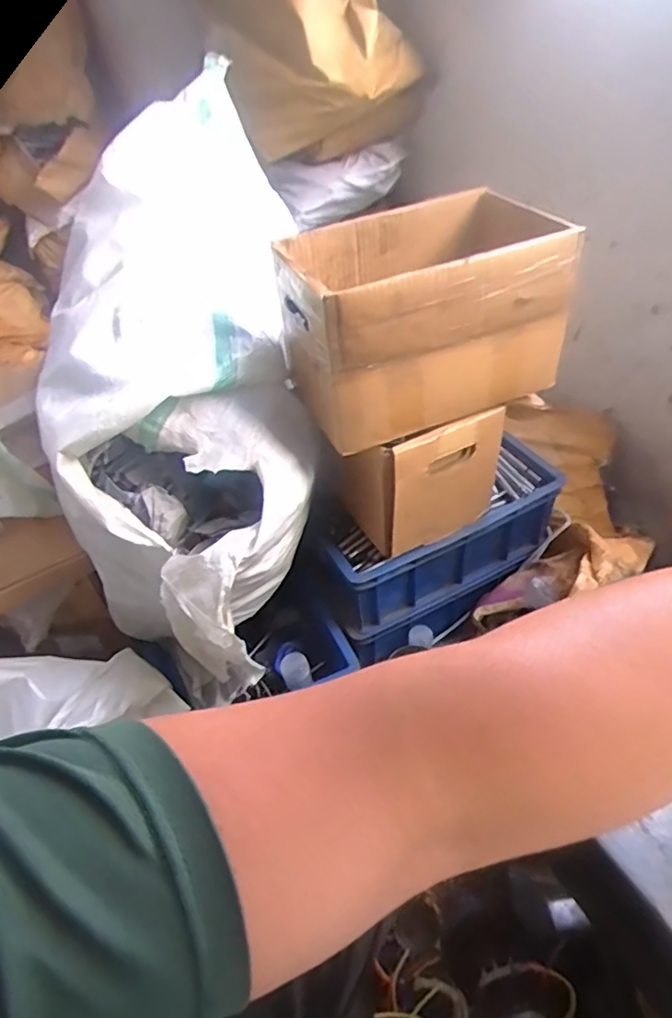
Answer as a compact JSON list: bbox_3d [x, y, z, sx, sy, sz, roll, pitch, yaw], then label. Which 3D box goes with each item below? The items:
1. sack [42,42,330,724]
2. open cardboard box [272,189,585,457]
[{"bbox_3d":[-0.221,-0.224,0.863,0.351,0.328,0.853,-6,70,0],"label":"sack"},{"bbox_3d":[0.112,-0.240,0.724,0.329,0.192,0.200,-17,45,-11],"label":"open cardboard box"}]

